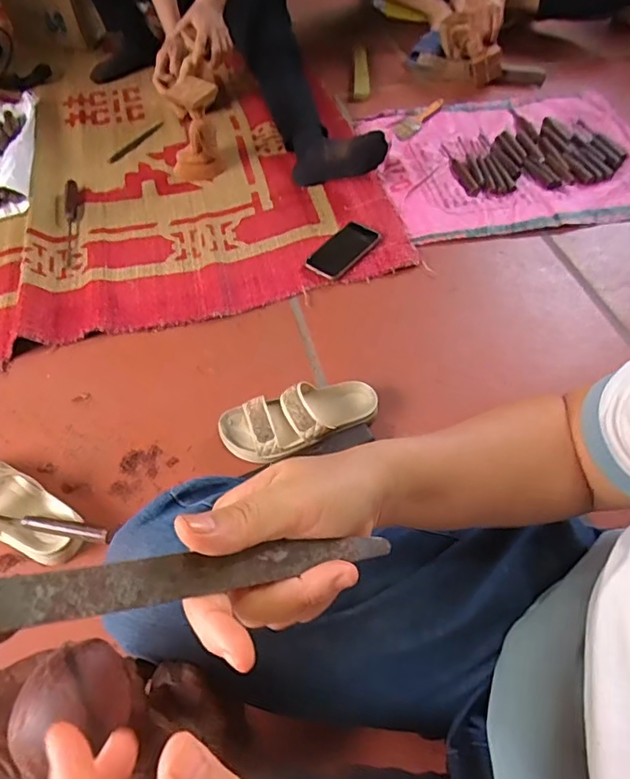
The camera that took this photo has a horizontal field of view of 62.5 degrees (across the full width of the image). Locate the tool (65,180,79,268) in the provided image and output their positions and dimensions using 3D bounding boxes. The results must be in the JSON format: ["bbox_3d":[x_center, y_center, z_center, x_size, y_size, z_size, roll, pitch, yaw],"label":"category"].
[{"bbox_3d":[-0.495,-0.342,1.050,0.029,0.018,0.249,-10,56,-8],"label":"tool"}]

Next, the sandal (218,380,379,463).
[{"bbox_3d":[-0.020,0.039,0.742,0.223,0.079,0.087,-12,57,-9],"label":"sandal"}]

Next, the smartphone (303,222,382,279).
[{"bbox_3d":[0.056,-0.275,1.011,0.087,0.013,0.164,34,61,20],"label":"smartphone"}]

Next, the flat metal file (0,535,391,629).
[{"bbox_3d":[-0.045,0.076,0.218,0.171,0.004,0.017,0,53,-27],"label":"flat metal file"}]

